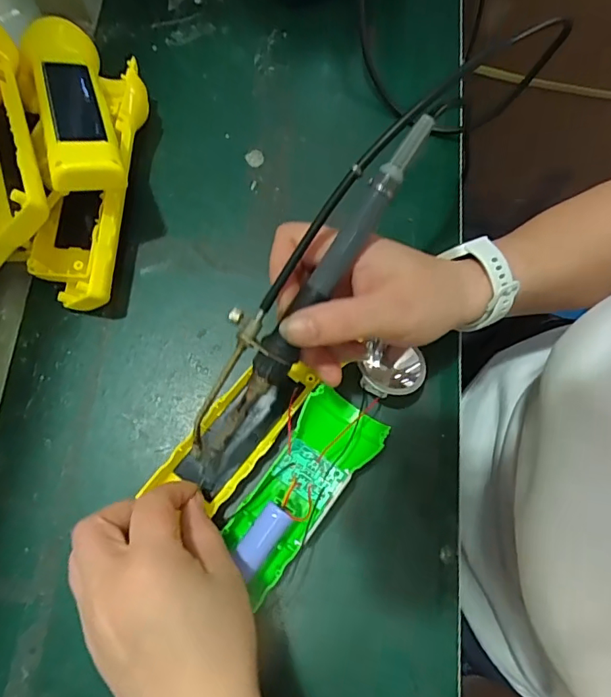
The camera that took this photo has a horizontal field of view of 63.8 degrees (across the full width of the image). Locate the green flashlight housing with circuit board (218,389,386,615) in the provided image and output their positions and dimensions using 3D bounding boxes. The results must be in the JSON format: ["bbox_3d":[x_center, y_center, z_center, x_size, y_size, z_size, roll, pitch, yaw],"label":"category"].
[{"bbox_3d":[-0.002,0.082,0.294,0.048,0.039,0.120,34,65,8],"label":"green flashlight housing with circuit board"}]

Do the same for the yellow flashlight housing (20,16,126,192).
[{"bbox_3d":[-0.156,-0.163,0.334,0.042,0.038,0.164,-20,62,-6],"label":"yellow flashlight housing"}]

